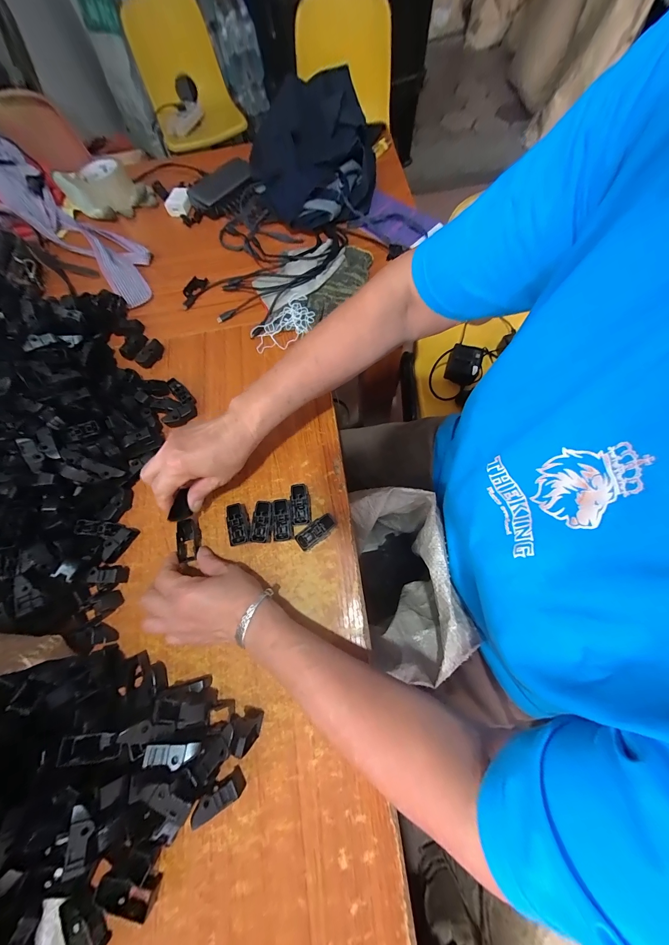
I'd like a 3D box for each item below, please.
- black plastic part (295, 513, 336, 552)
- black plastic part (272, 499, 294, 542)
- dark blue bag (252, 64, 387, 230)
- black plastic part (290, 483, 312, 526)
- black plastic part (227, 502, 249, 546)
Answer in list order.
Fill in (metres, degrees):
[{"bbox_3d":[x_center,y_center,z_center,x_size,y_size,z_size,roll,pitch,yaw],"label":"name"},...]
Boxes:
[{"bbox_3d":[-0.022,0.071,0.369,0.049,0.020,0.024,-38,73,-9],"label":"black plastic part"},{"bbox_3d":[-0.064,0.059,0.377,0.023,0.020,0.049,-11,70,0],"label":"black plastic part"},{"bbox_3d":[-0.041,-0.596,0.565,0.233,0.062,0.333,6,71,6],"label":"dark blue bag"},{"bbox_3d":[-0.041,0.040,0.381,0.023,0.019,0.049,-6,71,2],"label":"black plastic part"},{"bbox_3d":[-0.116,0.063,0.376,0.024,0.020,0.048,-15,71,-1],"label":"black plastic part"}]

